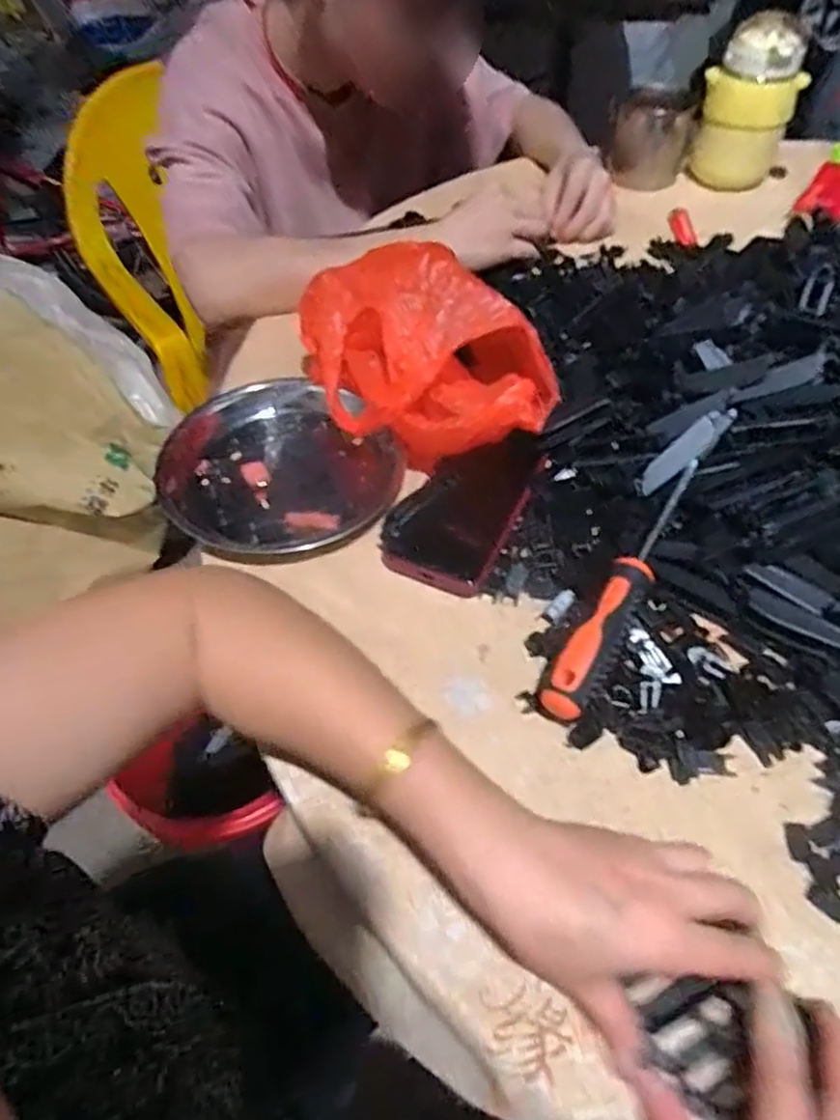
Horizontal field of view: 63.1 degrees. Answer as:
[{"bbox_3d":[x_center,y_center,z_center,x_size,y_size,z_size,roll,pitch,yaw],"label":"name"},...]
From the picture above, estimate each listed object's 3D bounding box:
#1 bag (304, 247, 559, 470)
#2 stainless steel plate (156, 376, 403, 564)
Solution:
[{"bbox_3d":[-0.006,-0.145,0.516,0.122,0.115,0.215,-26,55,-18],"label":"bag"},{"bbox_3d":[-0.111,-0.067,0.530,0.184,0.034,0.162,29,58,23],"label":"stainless steel plate"}]

